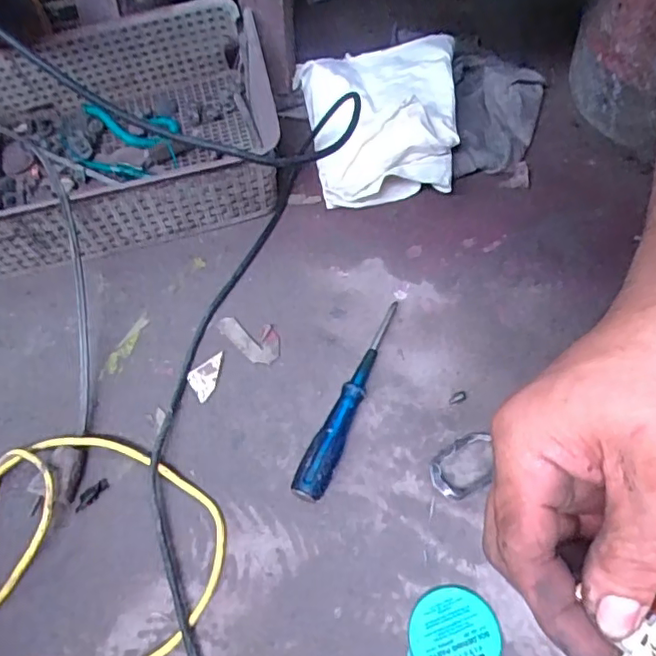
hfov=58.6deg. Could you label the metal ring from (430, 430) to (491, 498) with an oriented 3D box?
[{"bbox_3d":[0.112,0.111,0.475,0.063,0.015,0.044,-25,62,-10],"label":"metal ring"}]

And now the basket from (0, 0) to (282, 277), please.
[{"bbox_3d":[-0.239,-0.204,0.635,0.356,0.105,0.236,-14,61,-3],"label":"basket"}]

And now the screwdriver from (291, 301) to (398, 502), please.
[{"bbox_3d":[0.022,0.058,0.509,0.025,0.030,0.196,21,65,15],"label":"screwdriver"}]

